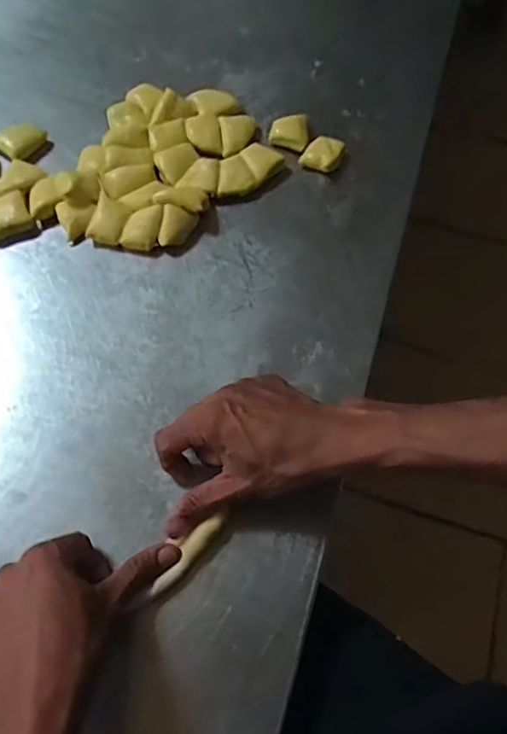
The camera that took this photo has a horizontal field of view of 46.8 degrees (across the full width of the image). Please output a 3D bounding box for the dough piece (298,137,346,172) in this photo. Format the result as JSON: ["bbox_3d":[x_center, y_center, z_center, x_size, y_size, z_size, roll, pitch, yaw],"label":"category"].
[{"bbox_3d":[0.070,-0.215,0.593,0.039,0.019,0.033,23,65,9],"label":"dough piece"}]

